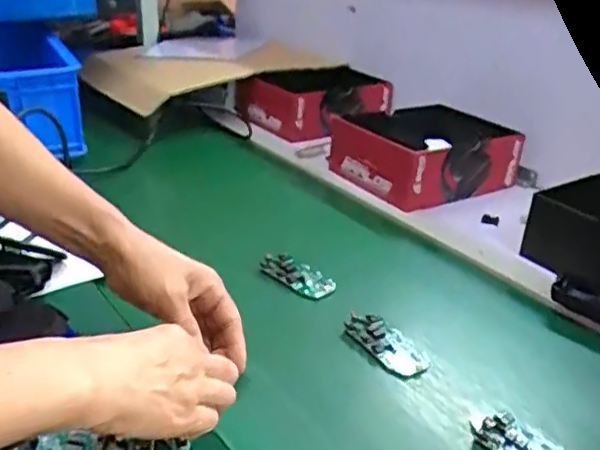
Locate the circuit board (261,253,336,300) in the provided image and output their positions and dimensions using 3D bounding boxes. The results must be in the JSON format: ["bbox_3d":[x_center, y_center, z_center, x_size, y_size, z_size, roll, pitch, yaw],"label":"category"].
[{"bbox_3d":[-0.001,0.055,0.714,0.086,0.019,0.047,24,33,36],"label":"circuit board"}]

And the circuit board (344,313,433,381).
[{"bbox_3d":[0.086,0.115,0.611,0.049,0.016,0.091,-18,33,-35],"label":"circuit board"}]

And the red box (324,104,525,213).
[{"bbox_3d":[0.188,-0.115,0.997,0.232,0.089,0.213,-17,32,-33],"label":"red box"}]

